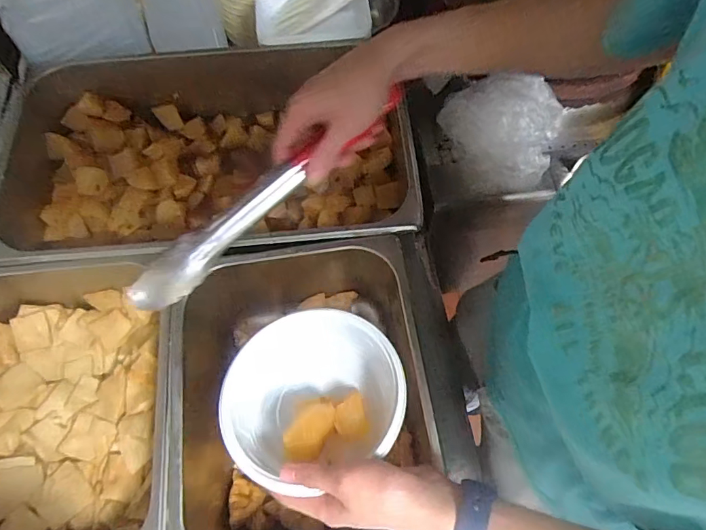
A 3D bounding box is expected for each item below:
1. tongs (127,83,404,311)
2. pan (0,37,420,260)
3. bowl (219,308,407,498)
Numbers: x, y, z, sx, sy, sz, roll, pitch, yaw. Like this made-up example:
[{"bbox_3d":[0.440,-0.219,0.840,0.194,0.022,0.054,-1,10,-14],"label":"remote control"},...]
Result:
[{"bbox_3d":[-0.081,-0.063,0.425,0.295,0.031,0.042,-41,73,-4],"label":"tongs"},{"bbox_3d":[-0.203,-0.143,0.651,0.532,0.132,0.316,-4,67,-2],"label":"pan"},{"bbox_3d":[-0.042,0.119,0.446,0.170,0.076,0.149,-25,70,-10],"label":"bowl"}]

